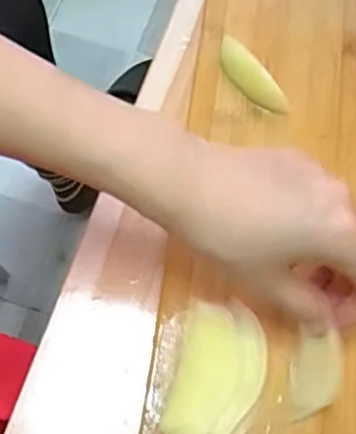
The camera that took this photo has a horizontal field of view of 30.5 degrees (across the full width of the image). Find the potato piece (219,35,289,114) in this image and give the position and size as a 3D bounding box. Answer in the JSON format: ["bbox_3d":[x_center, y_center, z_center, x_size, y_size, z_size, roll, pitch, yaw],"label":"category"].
[{"bbox_3d":[0.045,-0.091,0.420,0.019,0.019,0.064,-34,75,-13],"label":"potato piece"}]

